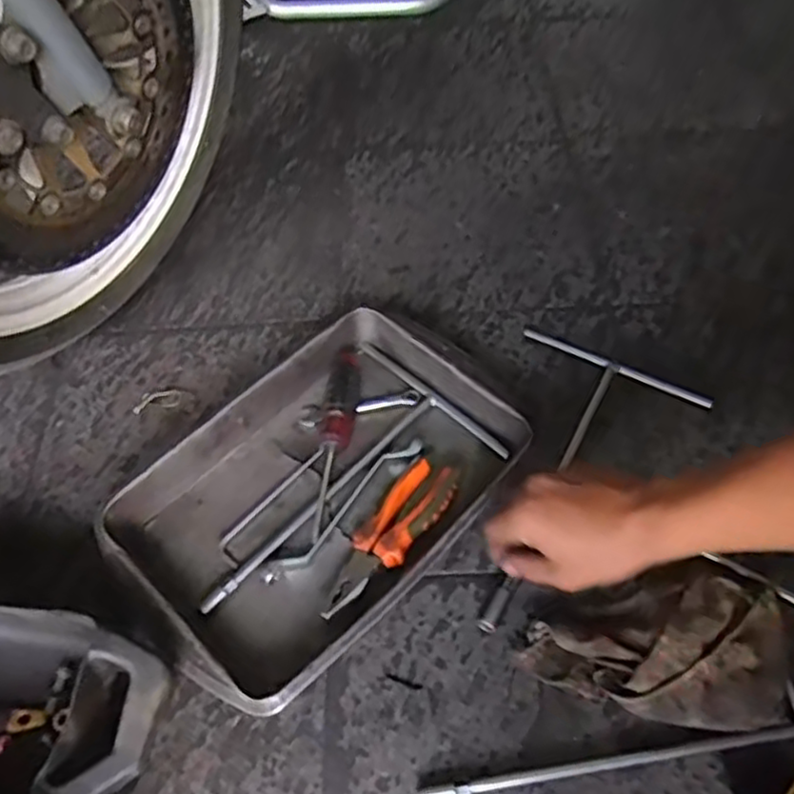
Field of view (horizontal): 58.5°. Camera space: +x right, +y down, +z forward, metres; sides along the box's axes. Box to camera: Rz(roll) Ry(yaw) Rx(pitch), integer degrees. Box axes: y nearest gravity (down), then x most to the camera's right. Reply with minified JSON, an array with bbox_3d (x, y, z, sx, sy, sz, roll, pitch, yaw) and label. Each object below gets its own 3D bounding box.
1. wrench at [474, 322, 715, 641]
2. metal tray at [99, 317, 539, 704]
[{"bbox_3d":[0.144,0.074,0.653,0.190,0.012,0.305,26,61,19],"label":"wrench"},{"bbox_3d":[-0.067,0.081,0.642,0.245,0.043,0.354,38,66,25],"label":"metal tray"}]

